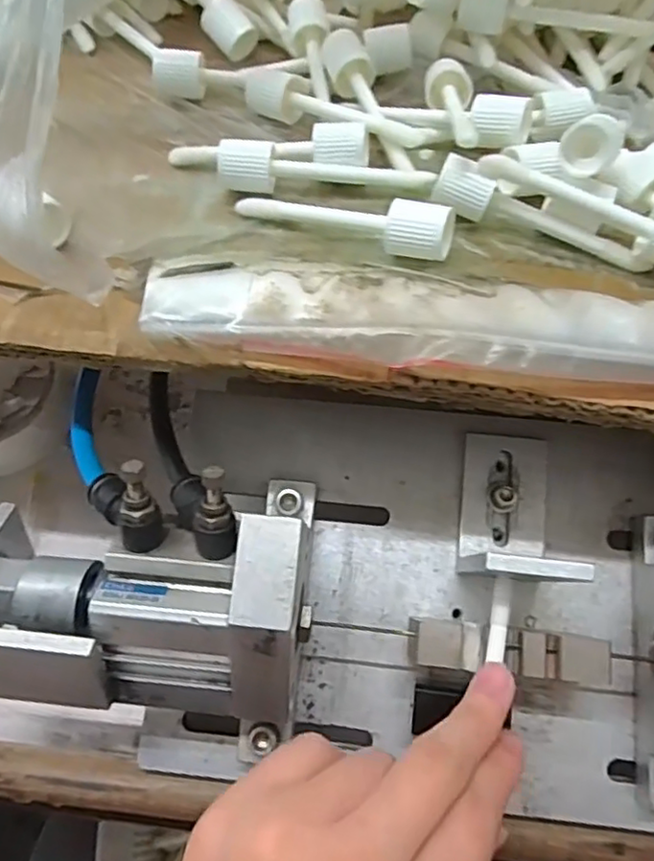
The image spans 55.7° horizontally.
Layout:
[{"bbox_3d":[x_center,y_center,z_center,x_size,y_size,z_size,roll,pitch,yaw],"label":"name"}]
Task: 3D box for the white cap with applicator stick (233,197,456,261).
[{"bbox_3d":[0.005,-0.078,0.222,0.080,0.021,0.017,24,61,14],"label":"white cap with applicator stick"}]

